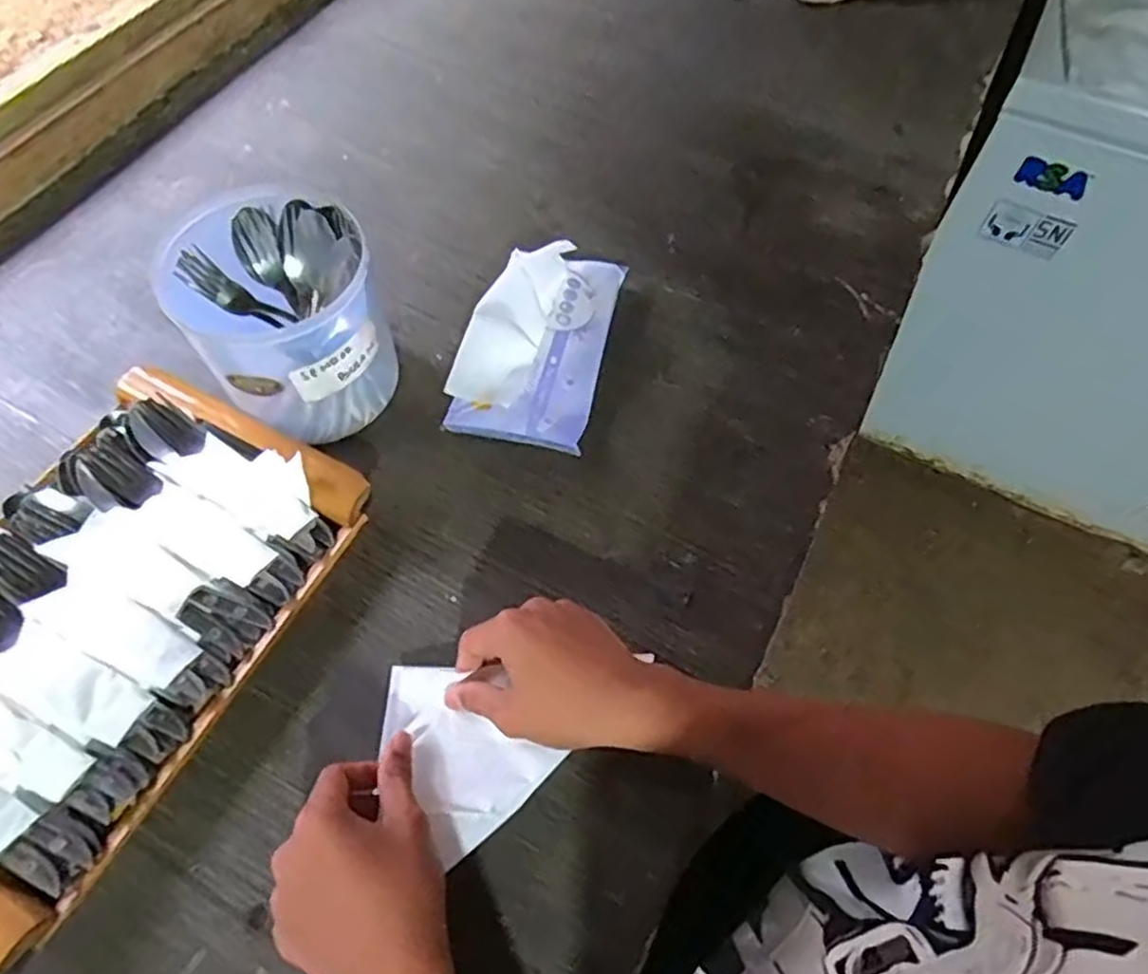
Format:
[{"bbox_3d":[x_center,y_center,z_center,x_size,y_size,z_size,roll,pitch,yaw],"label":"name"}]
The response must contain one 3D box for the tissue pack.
[{"bbox_3d":[-0.029,-0.127,0.589,0.108,0.064,0.187,13,61,5],"label":"tissue pack"}]

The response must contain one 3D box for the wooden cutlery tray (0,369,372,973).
[{"bbox_3d":[-0.318,0.083,0.466,0.219,0.081,0.335,25,63,12],"label":"wooden cutlery tray"}]

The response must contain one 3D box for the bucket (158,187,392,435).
[{"bbox_3d":[-0.211,-0.121,0.538,0.126,0.125,0.132,1,61,-1],"label":"bucket"}]

